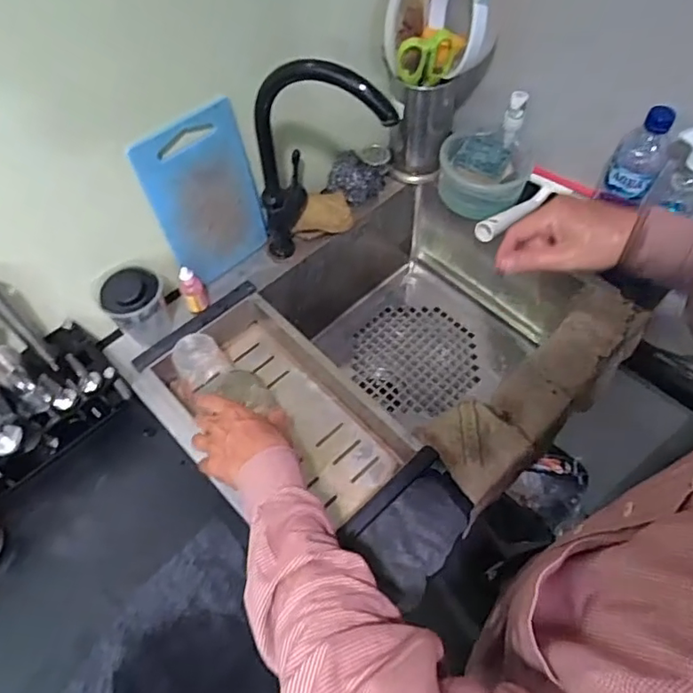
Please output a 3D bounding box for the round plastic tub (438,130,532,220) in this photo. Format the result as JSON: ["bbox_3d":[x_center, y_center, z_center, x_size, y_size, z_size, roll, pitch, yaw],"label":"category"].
[{"bbox_3d":[0.220,-0.282,0.892,0.139,0.080,0.142,-1,56,2],"label":"round plastic tub"}]

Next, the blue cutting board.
[{"bbox_3d":[-0.184,-0.199,0.755,0.148,0.242,0.018,-42,62,-19],"label":"blue cutting board"}]

